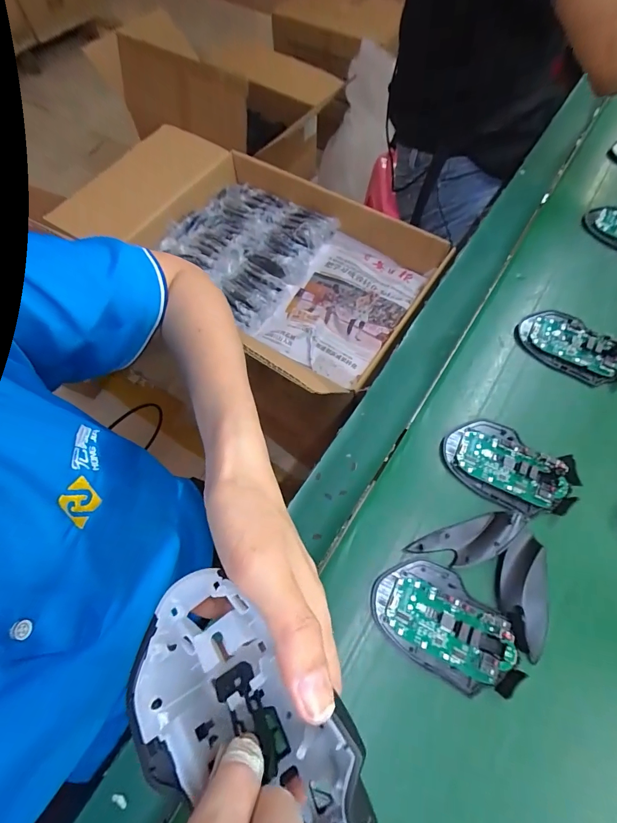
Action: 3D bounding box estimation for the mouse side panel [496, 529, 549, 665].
[{"bbox_3d":[0.173,0.145,0.294,0.038,0.011,0.089,6,66,1],"label":"mouse side panel"}]

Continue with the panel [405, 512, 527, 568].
[{"bbox_3d":[0.136,0.111,0.310,0.096,0.016,0.032,-15,67,-8],"label":"panel"}]

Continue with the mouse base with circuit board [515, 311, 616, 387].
[{"bbox_3d":[0.287,-0.071,0.395,0.113,0.021,0.065,37,71,14],"label":"mouse base with circuit board"}]

